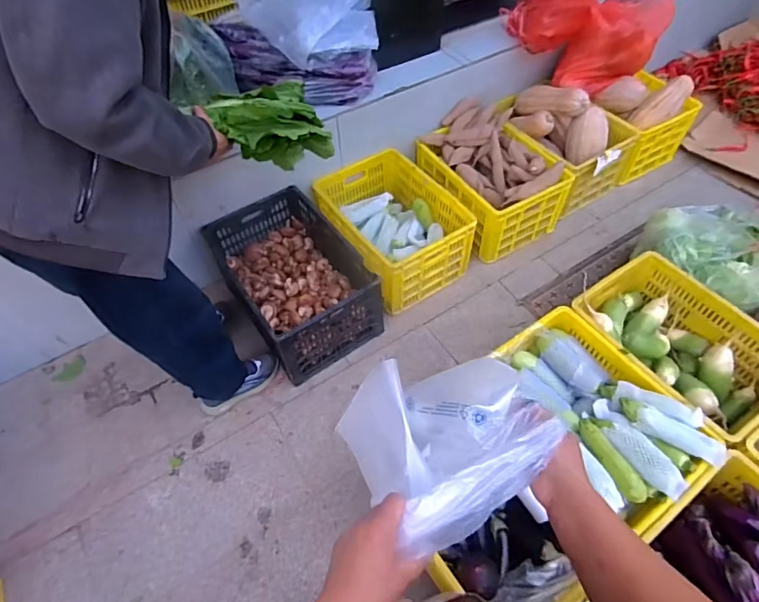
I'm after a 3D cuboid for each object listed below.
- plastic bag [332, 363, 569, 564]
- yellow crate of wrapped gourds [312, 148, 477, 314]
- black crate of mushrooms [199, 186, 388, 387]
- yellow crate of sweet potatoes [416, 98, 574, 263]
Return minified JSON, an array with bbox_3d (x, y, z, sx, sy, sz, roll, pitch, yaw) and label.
[{"bbox_3d":[0.079,0.146,0.511,0.197,0.084,0.176,-24,57,-15],"label":"plastic bag"},{"bbox_3d":[0.051,-0.273,1.772,0.419,0.256,0.512,-30,59,-19],"label":"yellow crate of wrapped gourds"},{"bbox_3d":[-0.300,-0.067,1.630,0.378,0.277,0.569,-30,59,-19],"label":"black crate of mushrooms"},{"bbox_3d":[0.429,-0.489,1.867,0.403,0.305,0.521,-26,58,-16],"label":"yellow crate of sweet potatoes"}]

